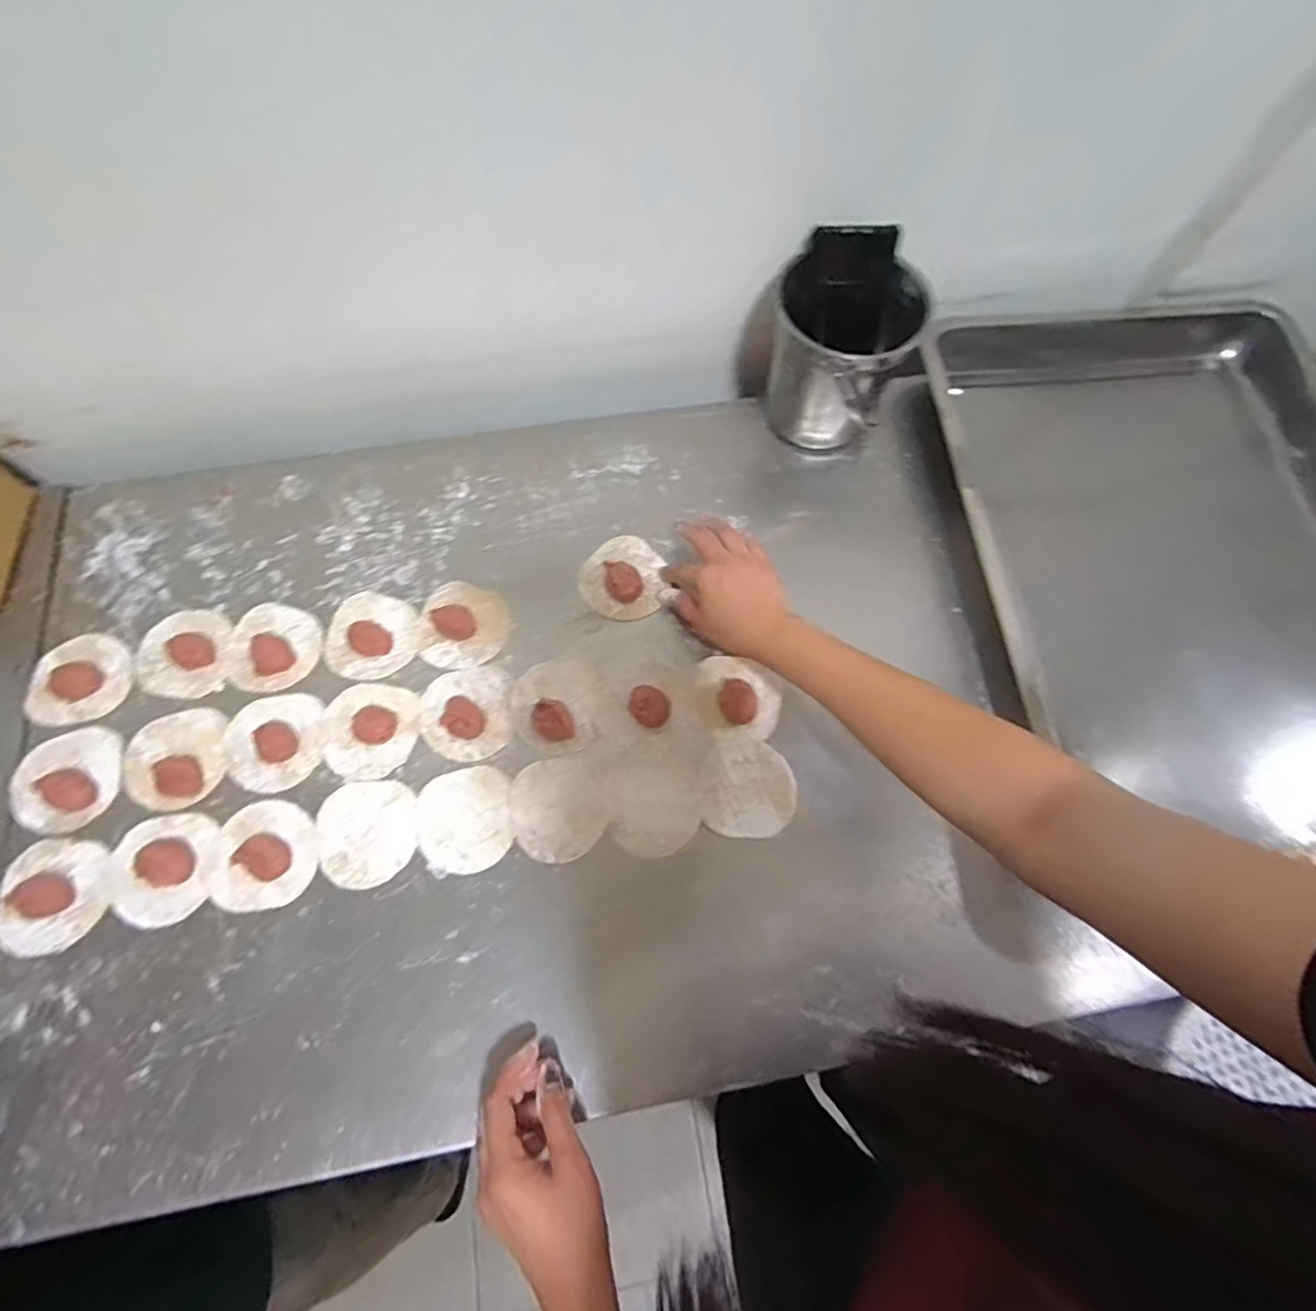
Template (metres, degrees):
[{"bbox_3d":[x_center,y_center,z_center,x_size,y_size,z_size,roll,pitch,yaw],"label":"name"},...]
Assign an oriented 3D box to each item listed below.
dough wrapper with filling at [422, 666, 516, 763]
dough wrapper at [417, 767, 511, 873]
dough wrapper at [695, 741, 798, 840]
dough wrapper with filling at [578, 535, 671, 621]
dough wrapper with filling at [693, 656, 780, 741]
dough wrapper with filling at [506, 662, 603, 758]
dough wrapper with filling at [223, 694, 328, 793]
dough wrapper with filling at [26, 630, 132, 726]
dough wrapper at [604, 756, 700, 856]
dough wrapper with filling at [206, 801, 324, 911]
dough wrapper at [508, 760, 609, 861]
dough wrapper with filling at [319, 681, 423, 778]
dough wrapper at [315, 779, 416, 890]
[{"bbox_3d":[-0.166,0.047,0.542,0.076,0.019,0.080,0,70,-1],"label":"dough wrapper with filling"},{"bbox_3d":[-0.160,0.135,0.521,0.072,0.004,0.081,-7,70,-4],"label":"dough wrapper"},{"bbox_3d":[0.074,0.111,0.529,0.081,0.004,0.076,1,73,-4],"label":"dough wrapper"},{"bbox_3d":[-0.030,-0.074,0.588,0.078,0.019,0.079,0,70,-1],"label":"dough wrapper with filling"},{"bbox_3d":[0.068,0.036,0.551,0.075,0.011,0.076,0,70,-1],"label":"dough wrapper with filling"},{"bbox_3d":[-0.089,0.042,0.543,0.073,0.021,0.084,-31,74,-12],"label":"dough wrapper with filling"},{"bbox_3d":[-0.330,0.072,0.535,0.082,0.018,0.080,0,70,-1],"label":"dough wrapper with filling"},{"bbox_3d":[-0.505,0.020,0.555,0.074,0.013,0.081,0,70,-1],"label":"dough wrapper with filling"},{"bbox_3d":[-0.006,0.125,0.520,0.071,0.006,0.077,0,70,-1],"label":"dough wrapper"},{"bbox_3d":[-0.315,0.158,0.502,0.083,0.018,0.080,0,70,-1],"label":"dough wrapper with filling"},{"bbox_3d":[-0.083,0.126,0.521,0.077,0.004,0.081,0,70,-1],"label":"dough wrapper"},{"bbox_3d":[-0.246,0.061,0.539,0.079,0.022,0.080,0,70,-1],"label":"dough wrapper with filling"},{"bbox_3d":[-0.237,0.144,0.517,0.076,0.004,0.081,0,70,-1],"label":"dough wrapper"}]

